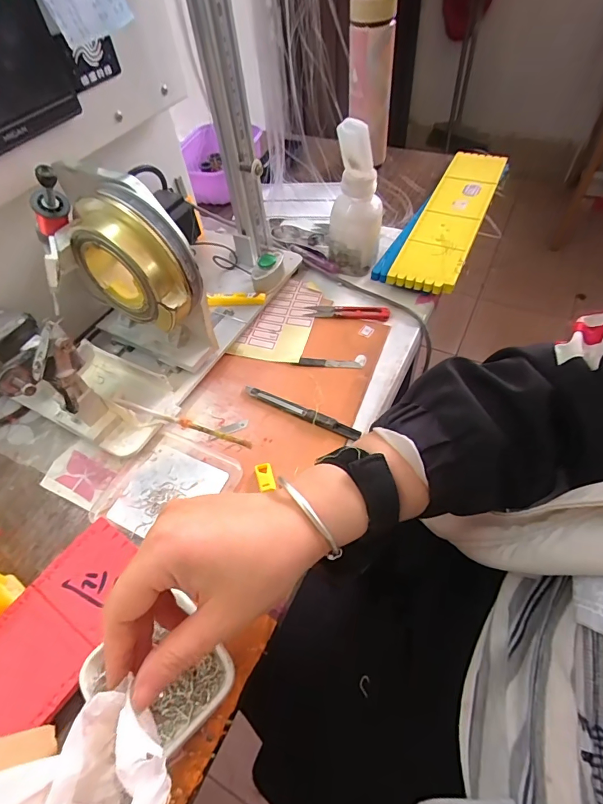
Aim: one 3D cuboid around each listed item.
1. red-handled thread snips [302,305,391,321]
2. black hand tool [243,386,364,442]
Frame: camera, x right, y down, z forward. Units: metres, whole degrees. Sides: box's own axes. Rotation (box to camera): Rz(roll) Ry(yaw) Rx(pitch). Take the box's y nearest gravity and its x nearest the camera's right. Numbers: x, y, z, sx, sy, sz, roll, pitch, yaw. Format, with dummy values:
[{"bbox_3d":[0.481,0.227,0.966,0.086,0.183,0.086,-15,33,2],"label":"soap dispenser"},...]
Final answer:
[{"bbox_3d":[0.055,-0.110,0.517,0.103,0.004,0.020,5,67,13],"label":"red-handled thread snips"},{"bbox_3d":[-0.002,0.008,0.430,0.132,0.009,0.012,22,58,20],"label":"black hand tool"}]

